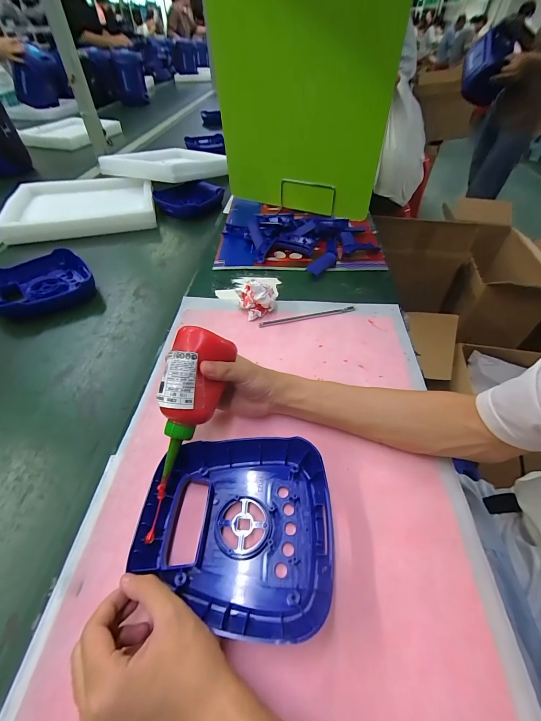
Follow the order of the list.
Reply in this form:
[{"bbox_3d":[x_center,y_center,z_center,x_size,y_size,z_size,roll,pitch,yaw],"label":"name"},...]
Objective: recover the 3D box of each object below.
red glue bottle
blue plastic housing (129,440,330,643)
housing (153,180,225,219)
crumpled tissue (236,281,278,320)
[{"bbox_3d":[-0.086,0.049,0.315,0.054,0.048,0.163,16,92,16],"label":"red glue bottle"},{"bbox_3d":[-0.032,0.159,0.299,0.178,0.036,0.164,1,48,3],"label":"blue plastic housing"},{"bbox_3d":[-0.228,-0.456,0.864,0.186,0.059,0.147,-15,49,-11],"label":"housing"},{"bbox_3d":[-0.024,-0.109,0.534,0.069,0.059,0.056,-2,48,1],"label":"crumpled tissue"}]

